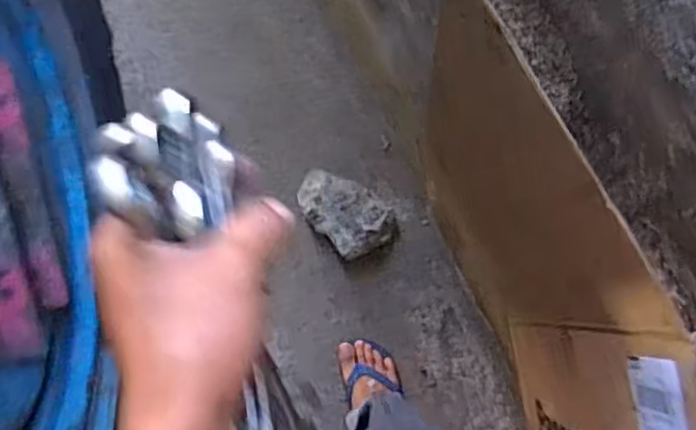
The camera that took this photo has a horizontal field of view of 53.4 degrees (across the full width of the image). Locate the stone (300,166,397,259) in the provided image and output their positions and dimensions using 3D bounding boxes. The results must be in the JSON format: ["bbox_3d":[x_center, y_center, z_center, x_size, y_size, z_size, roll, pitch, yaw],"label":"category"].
[{"bbox_3d":[-0.007,-0.009,1.353,0.140,0.071,0.202,-42,79,-10],"label":"stone"}]

